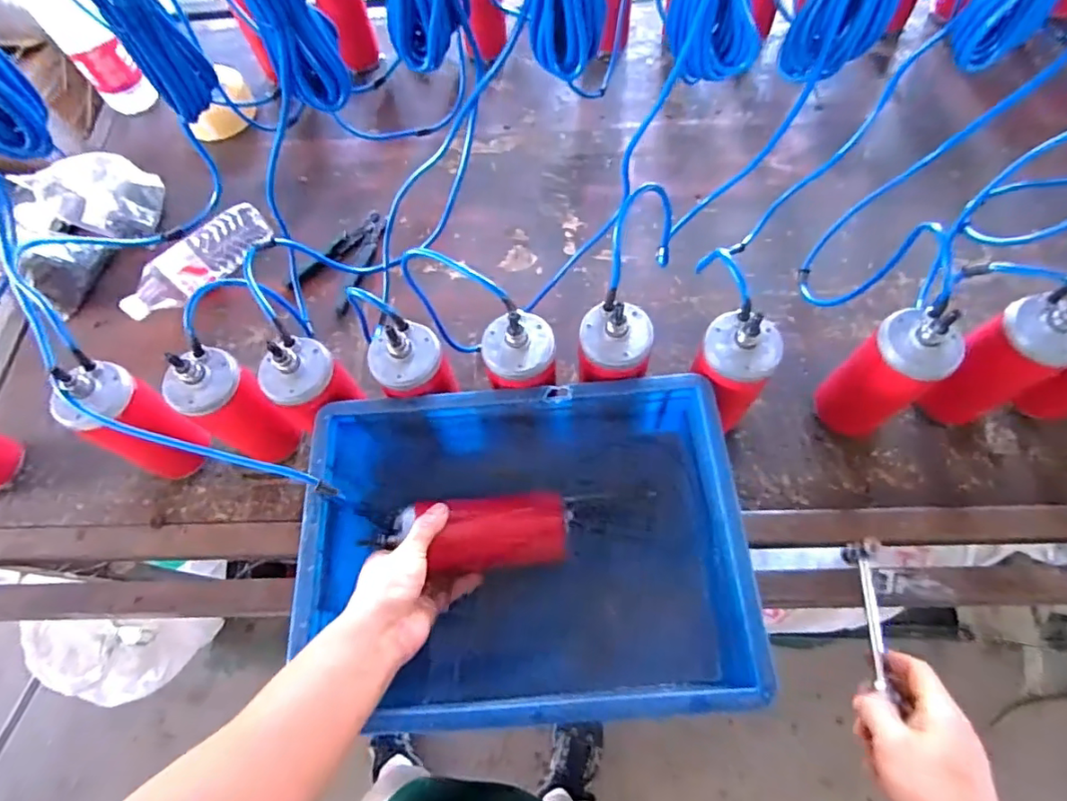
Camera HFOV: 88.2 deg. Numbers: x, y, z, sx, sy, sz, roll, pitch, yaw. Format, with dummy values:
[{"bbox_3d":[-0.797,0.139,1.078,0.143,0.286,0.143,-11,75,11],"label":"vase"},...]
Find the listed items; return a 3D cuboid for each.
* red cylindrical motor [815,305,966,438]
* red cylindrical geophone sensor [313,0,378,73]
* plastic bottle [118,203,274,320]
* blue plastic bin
[{"bbox_3d":[0.373,-0.021,0.601,0.058,0.195,0.076,-41,70,-14],"label":"red cylindrical motor"},{"bbox_3d":[-0.301,-0.611,0.889,0.062,0.140,0.055,-28,40,-9],"label":"red cylindrical geophone sensor"},{"bbox_3d":[-0.490,-0.200,0.804,0.061,0.062,0.228,35,72,17],"label":"plastic bottle"},{"bbox_3d":[-0.011,0.140,0.546,0.397,0.098,0.301,-4,66,1],"label":"blue plastic bin"}]

